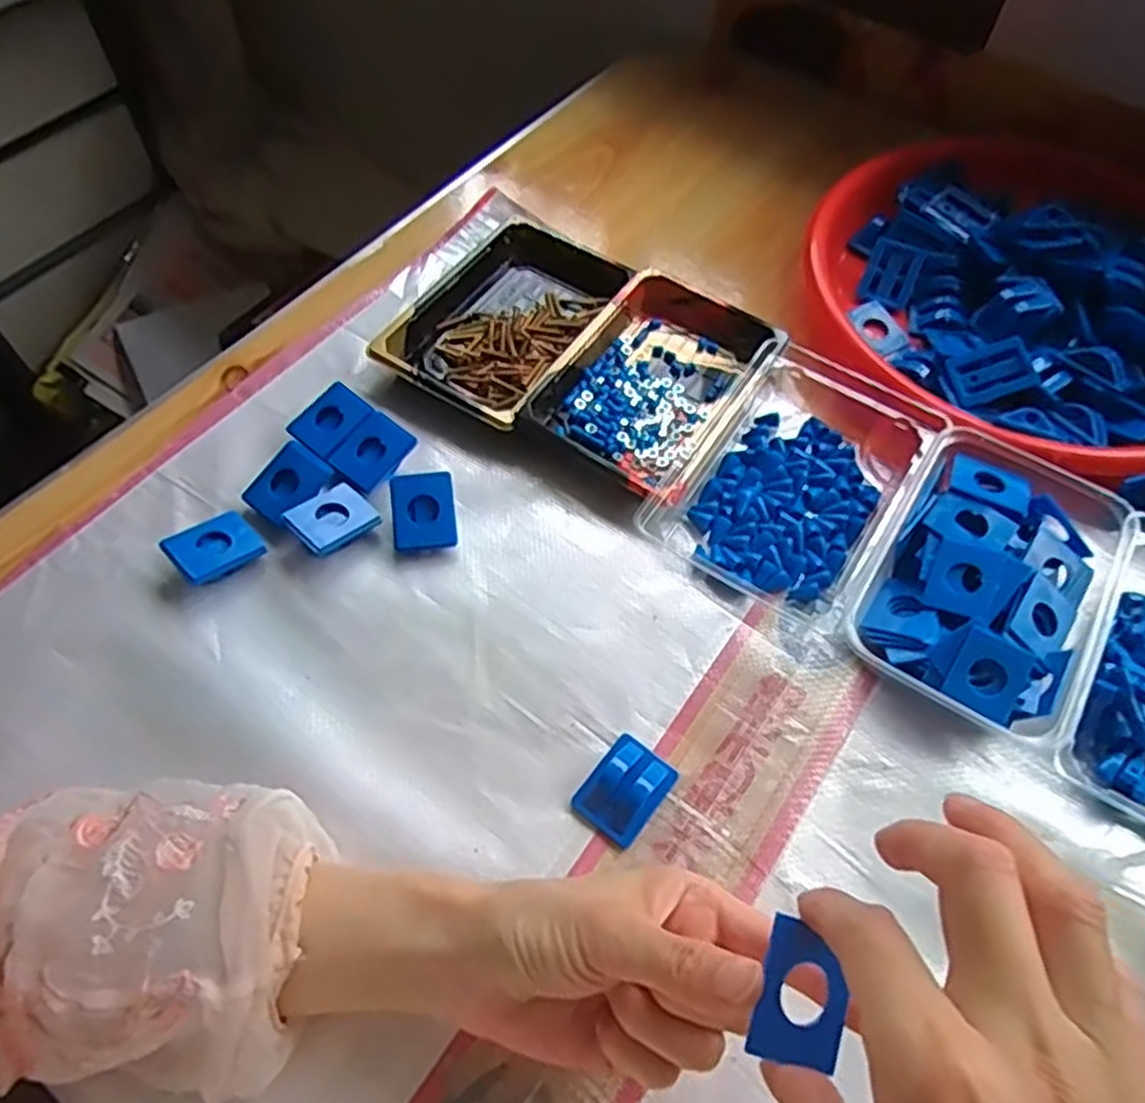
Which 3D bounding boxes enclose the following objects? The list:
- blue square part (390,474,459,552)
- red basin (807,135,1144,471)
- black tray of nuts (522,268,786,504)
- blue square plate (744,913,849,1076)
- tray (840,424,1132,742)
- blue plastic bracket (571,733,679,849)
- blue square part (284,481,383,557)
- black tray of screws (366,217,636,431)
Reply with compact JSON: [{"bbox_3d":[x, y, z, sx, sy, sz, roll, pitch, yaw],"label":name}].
[{"bbox_3d":[-0.083,-0.022,0.439,0.034,0.007,0.043,-6,76,-2],"label":"blue square part"},{"bbox_3d":[0.305,-0.176,0.534,0.284,0.056,0.284,1,59,-1],"label":"red basin"},{"bbox_3d":[0.050,-0.106,0.492,0.106,0.026,0.155,30,63,15],"label":"black tray of nuts"},{"bbox_3d":[0.071,0.137,0.243,0.026,0.008,0.038,21,61,10],"label":"blue square plate"},{"bbox_3d":[0.217,0.015,0.420,0.104,0.034,0.156,30,63,15],"label":"tray"},{"bbox_3d":[0.025,0.111,0.375,0.034,0.015,0.045,34,64,17],"label":"blue plastic bracket"},{"bbox_3d":[-0.132,-0.017,0.436,0.042,0.015,0.032,-36,66,-21],"label":"blue square part"},{"bbox_3d":[-0.044,-0.155,0.529,0.110,0.023,0.165,29,62,15],"label":"black tray of screws"}]

